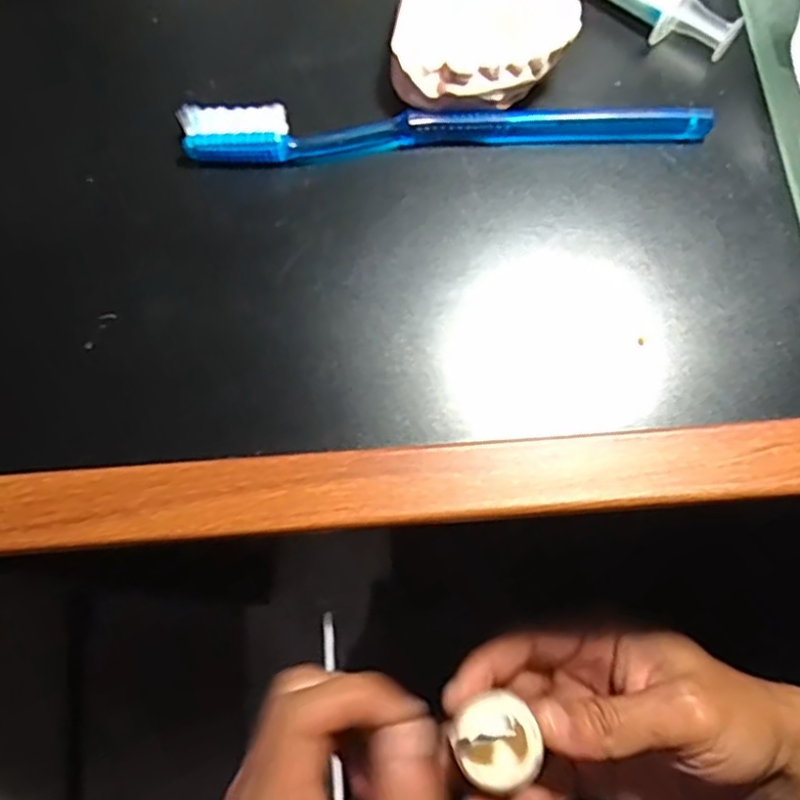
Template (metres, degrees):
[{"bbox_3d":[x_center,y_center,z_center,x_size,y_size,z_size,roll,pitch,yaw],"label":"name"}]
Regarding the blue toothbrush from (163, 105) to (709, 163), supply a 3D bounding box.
[{"bbox_3d":[0.017,-0.096,0.255,0.186,0.013,0.018,0,74,1],"label":"blue toothbrush"}]

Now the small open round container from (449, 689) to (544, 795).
[{"bbox_3d":[0.036,0.129,0.264,0.029,0.020,0.029,-12,74,-3],"label":"small open round container"}]

